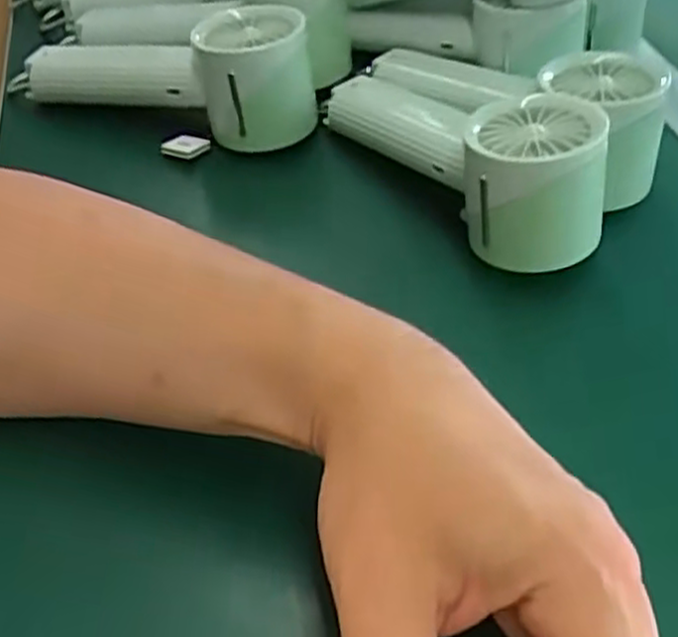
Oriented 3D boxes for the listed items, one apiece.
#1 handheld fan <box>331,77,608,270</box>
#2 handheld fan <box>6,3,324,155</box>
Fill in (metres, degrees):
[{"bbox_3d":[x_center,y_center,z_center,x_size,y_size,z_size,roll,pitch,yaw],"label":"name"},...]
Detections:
[{"bbox_3d":[0.062,-0.084,0.394,0.073,0.067,0.170,-19,36,-17],"label":"handheld fan"},{"bbox_3d":[-0.100,-0.149,0.453,0.186,0.068,0.064,16,48,15],"label":"handheld fan"}]

